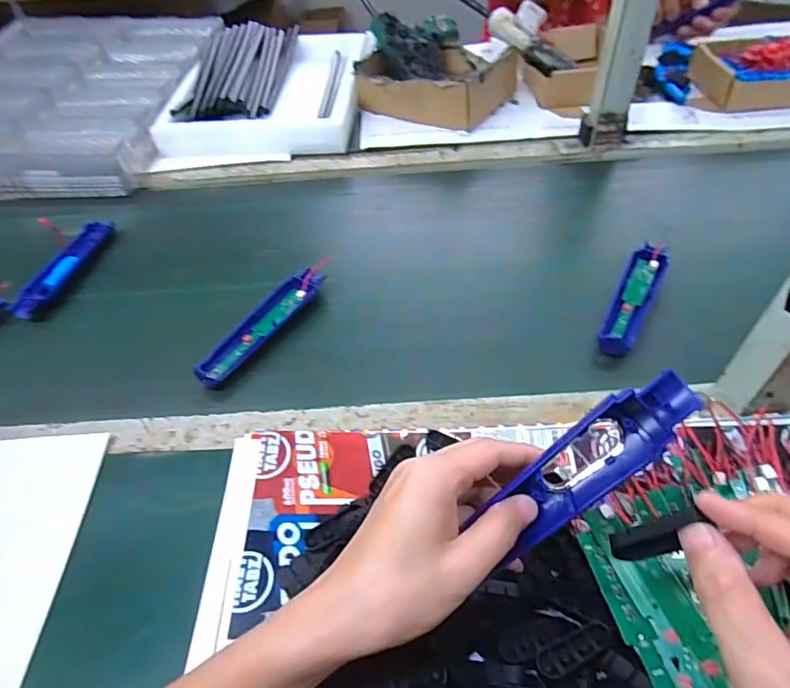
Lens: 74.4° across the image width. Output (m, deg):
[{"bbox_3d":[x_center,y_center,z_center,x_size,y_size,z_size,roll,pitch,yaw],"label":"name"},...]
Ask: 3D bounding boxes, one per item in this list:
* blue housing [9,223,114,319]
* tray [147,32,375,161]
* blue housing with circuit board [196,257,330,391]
[{"bbox_3d":[-0.401,-0.096,0.635,0.038,0.015,0.175,6,51,8],"label":"blue housing"},{"bbox_3d":[-0.195,-0.446,0.868,0.291,0.047,0.405,5,51,7],"label":"tray"},{"bbox_3d":[-0.134,-0.031,0.551,0.040,0.013,0.195,28,57,23],"label":"blue housing with circuit board"}]

